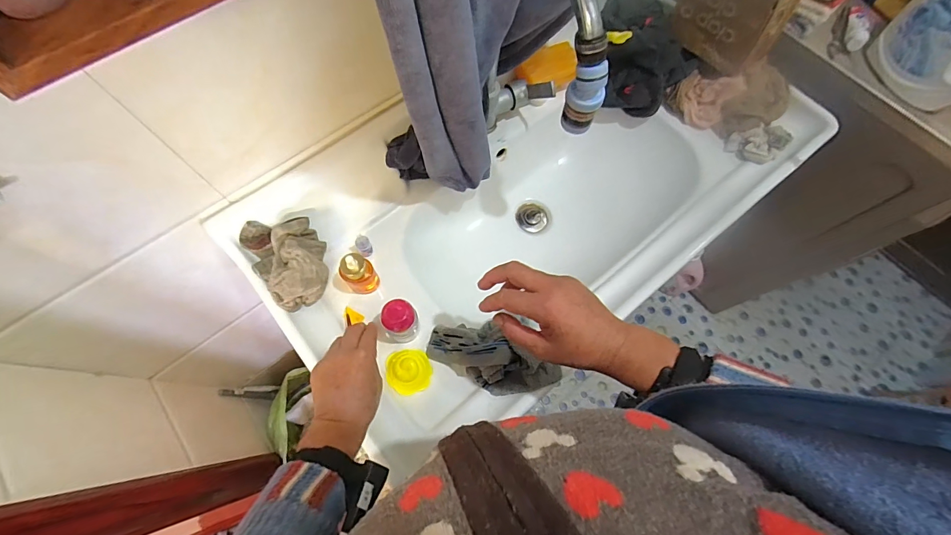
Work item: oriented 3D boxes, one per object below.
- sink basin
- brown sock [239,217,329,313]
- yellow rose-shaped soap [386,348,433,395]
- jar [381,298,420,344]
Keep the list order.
[{"bbox_3d":[0.104,-0.105,0.698,0.894,0.199,0.471,-32,74,-12],"label":"sink basin"},{"bbox_3d":[-0.269,-0.015,0.578,0.093,0.058,0.137,-32,74,-12],"label":"brown sock"},{"bbox_3d":[-0.093,0.142,0.555,0.061,0.037,0.062,1,70,-2],"label":"yellow rose-shaped soap"},{"bbox_3d":[-0.103,0.077,0.558,0.040,0.083,0.048,12,70,3],"label":"jar"}]

